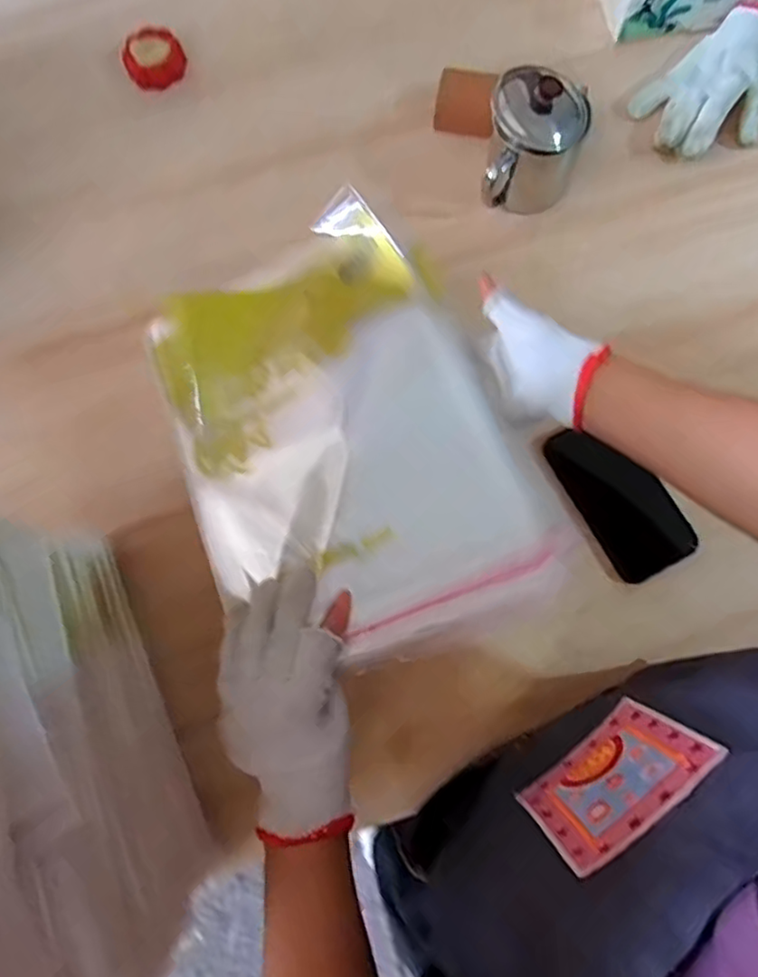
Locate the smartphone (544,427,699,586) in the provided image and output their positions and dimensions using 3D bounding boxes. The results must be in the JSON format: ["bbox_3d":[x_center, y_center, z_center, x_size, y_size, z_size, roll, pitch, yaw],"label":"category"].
[{"bbox_3d":[0.220,0.006,0.564,0.074,0.016,0.149,-31,76,-5],"label":"smartphone"}]

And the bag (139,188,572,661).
[{"bbox_3d":[-0.028,-0.043,0.463,0.238,0.039,0.329,-21,77,-4],"label":"bag"}]

